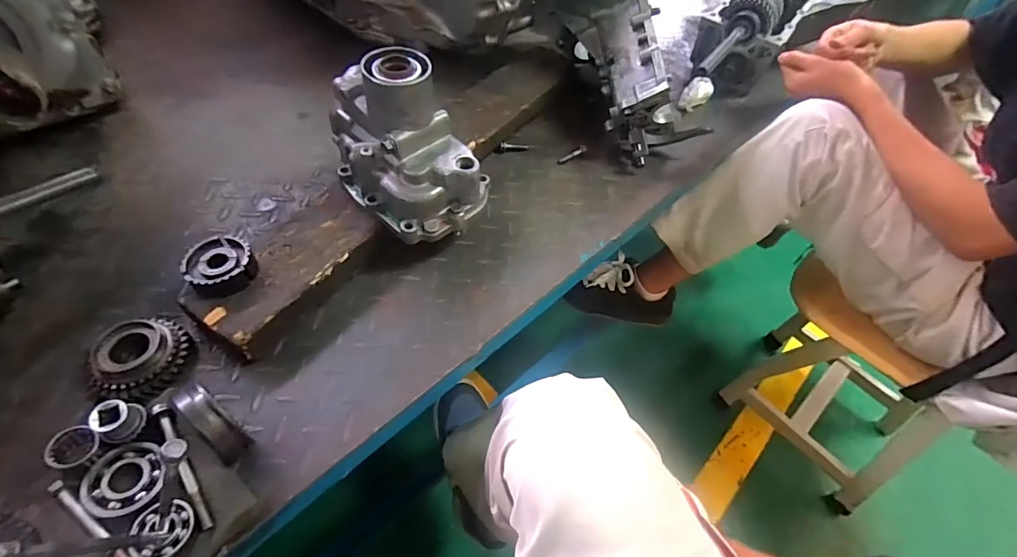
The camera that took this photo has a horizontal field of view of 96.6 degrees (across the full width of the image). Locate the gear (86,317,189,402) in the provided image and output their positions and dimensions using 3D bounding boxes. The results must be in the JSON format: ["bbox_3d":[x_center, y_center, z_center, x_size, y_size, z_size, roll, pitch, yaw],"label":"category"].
[{"bbox_3d":[-0.333,0.074,0.412,0.067,0.040,0.078,30,56,14],"label":"gear"}]

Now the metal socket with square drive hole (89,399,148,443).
[{"bbox_3d":[-0.297,0.108,0.346,0.024,0.026,0.027,39,58,19],"label":"metal socket with square drive hole"}]

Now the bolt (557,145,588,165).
[{"bbox_3d":[0.094,-0.183,0.665,0.058,0.012,0.012,-27,61,-22],"label":"bolt"}]

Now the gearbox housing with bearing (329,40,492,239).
[{"bbox_3d":[-0.107,-0.147,0.472,0.170,0.137,0.122,39,58,19],"label":"gearbox housing with bearing"}]

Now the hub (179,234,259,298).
[{"bbox_3d":[-0.274,-0.012,0.431,0.058,0.025,0.056,4,54,-5],"label":"hub"}]

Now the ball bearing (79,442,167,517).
[{"bbox_3d":[-0.286,0.149,0.339,0.048,0.014,0.050,4,54,-5],"label":"ball bearing"}]

